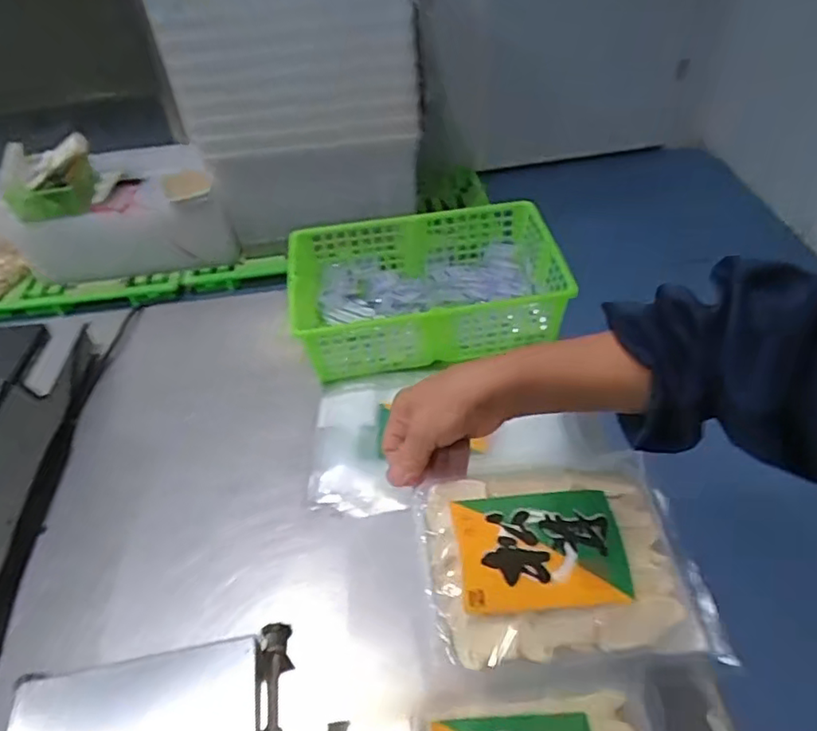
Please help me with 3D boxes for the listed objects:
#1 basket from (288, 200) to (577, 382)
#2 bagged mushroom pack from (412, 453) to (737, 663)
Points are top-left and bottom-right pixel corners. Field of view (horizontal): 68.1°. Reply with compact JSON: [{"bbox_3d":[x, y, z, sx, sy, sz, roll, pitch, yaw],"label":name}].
[{"bbox_3d":[0.022,-0.106,0.812,0.339,0.101,0.210,-8,45,-3],"label":"basket"},{"bbox_3d":[0.110,0.127,0.431,0.193,0.032,0.146,4,58,-7],"label":"bagged mushroom pack"}]

